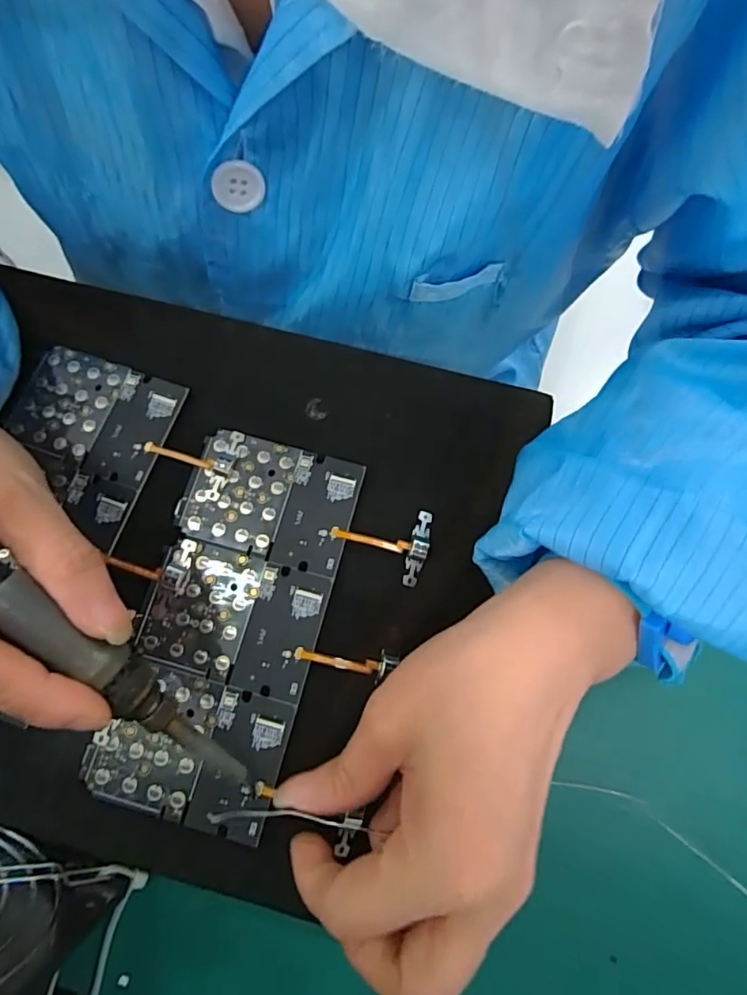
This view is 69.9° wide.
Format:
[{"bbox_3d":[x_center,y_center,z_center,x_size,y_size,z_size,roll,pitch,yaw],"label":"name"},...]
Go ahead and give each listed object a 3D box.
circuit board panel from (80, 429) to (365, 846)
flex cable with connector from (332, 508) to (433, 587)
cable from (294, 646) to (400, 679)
[{"bbox_3d":[-0.063,0.053,0.238,0.077,0.006,0.163,14,77,3],"label":"circuit board panel"},{"bbox_3d":[0.003,0.021,0.248,0.045,0.004,0.035,8,77,2],"label":"flex cable with connector"},{"bbox_3d":[-0.012,0.070,0.234,0.043,0.004,0.011,12,77,3],"label":"cable"}]

